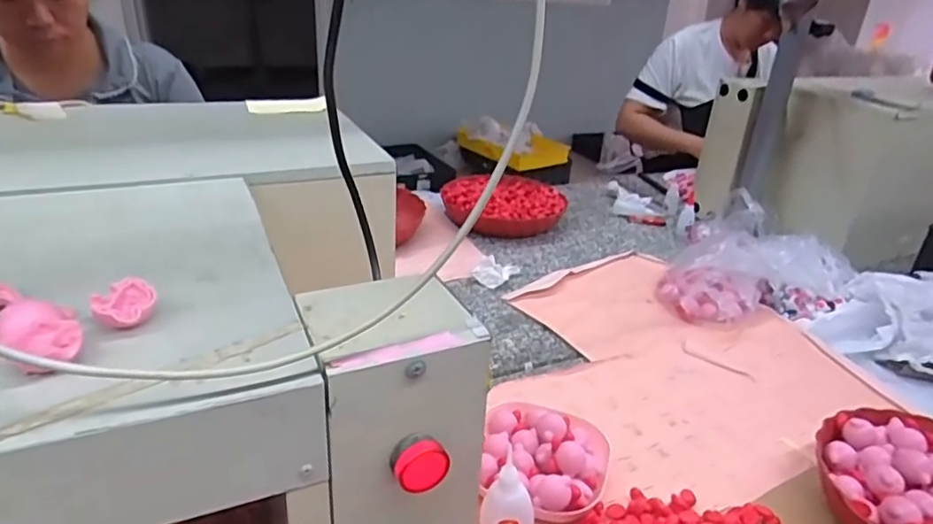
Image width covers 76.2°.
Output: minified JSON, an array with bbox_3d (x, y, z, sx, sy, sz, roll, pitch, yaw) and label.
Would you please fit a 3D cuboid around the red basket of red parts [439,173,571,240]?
[{"bbox_3d":[0.070,-0.130,1.208,0.234,0.059,0.262,2,26,-5],"label":"red basket of red parts"}]

